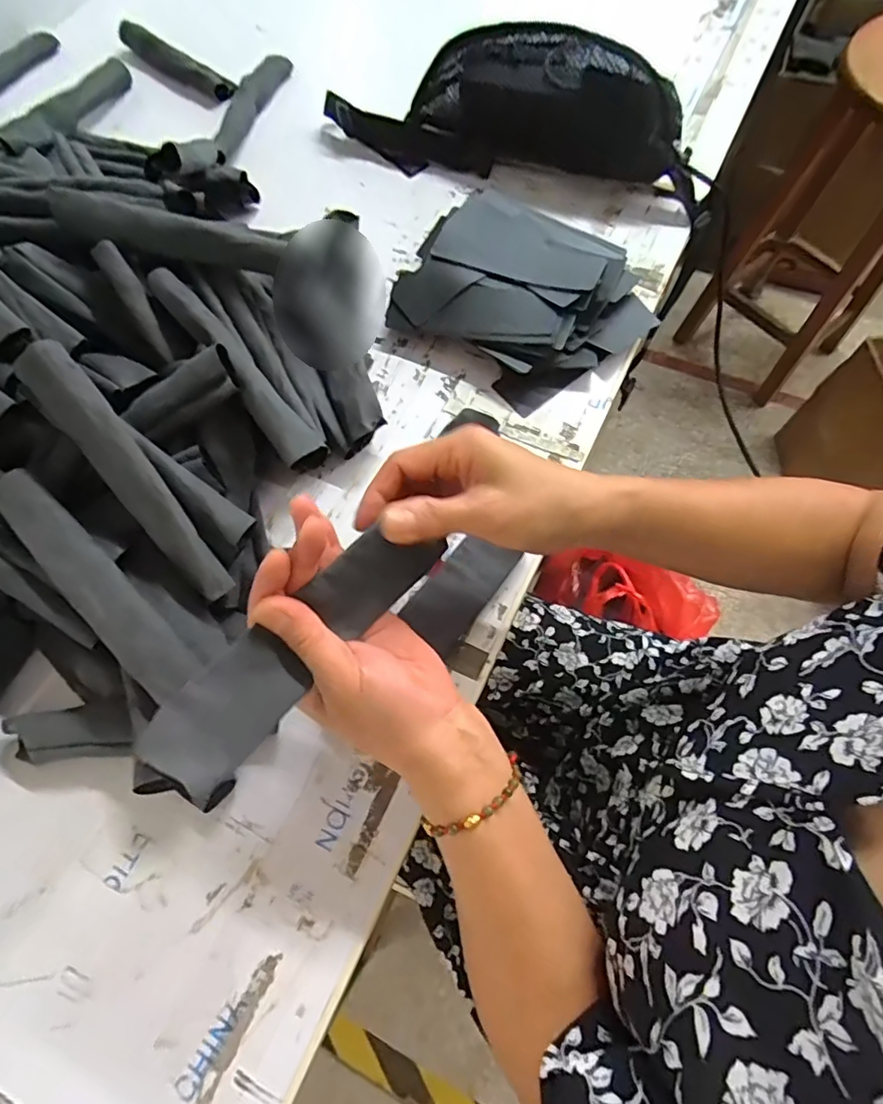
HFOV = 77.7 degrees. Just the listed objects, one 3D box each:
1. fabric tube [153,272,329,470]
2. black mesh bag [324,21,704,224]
[{"bbox_3d":[-0.145,-0.133,0.385,0.028,0.026,0.186,-37,73,-15],"label":"fabric tube"},{"bbox_3d":[0.077,-0.437,0.543,0.395,0.095,0.124,25,69,8],"label":"black mesh bag"}]

